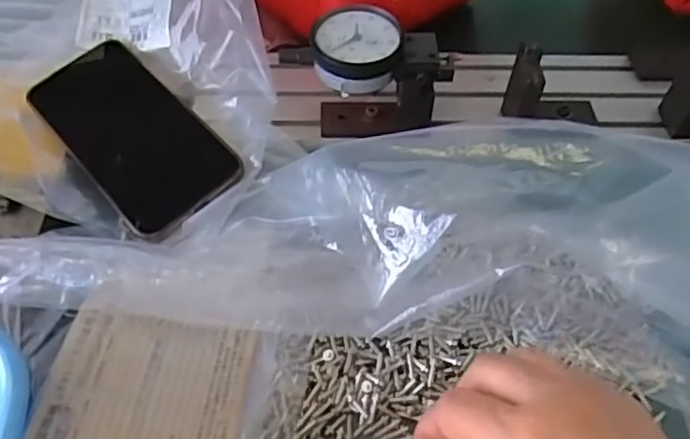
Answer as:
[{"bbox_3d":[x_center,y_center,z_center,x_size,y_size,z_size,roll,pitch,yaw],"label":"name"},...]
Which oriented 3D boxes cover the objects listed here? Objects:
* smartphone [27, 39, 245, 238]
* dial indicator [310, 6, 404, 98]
[{"bbox_3d":[-0.139,-0.057,0.404,0.077,0.014,0.166,-36,63,-24],"label":"smartphone"},{"bbox_3d":[0.007,-0.101,0.370,0.051,0.025,0.047,0,55,-3],"label":"dial indicator"}]

